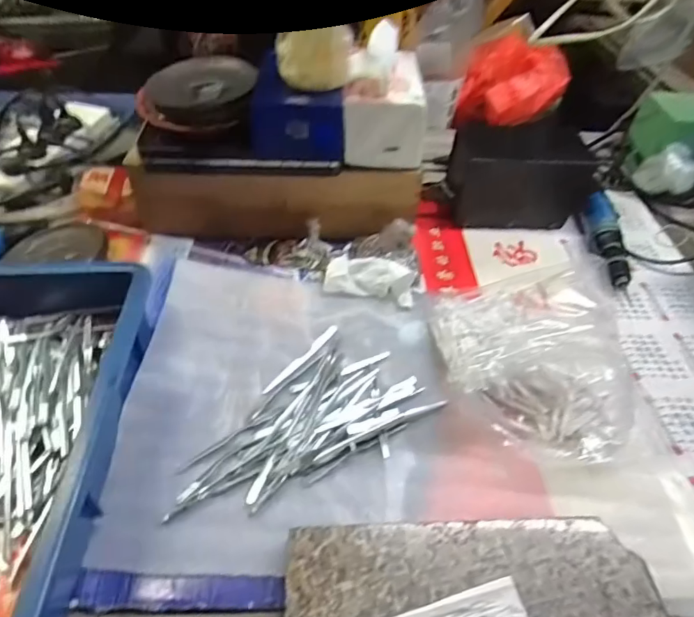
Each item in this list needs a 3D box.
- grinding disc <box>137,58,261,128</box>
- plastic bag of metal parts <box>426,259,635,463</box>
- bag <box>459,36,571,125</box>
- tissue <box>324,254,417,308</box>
[{"bbox_3d":[-0.162,-0.239,0.527,0.118,0.022,0.103,-1,58,0],"label":"grinding disc"},{"bbox_3d":[0.164,0.031,0.455,0.147,0.083,0.217,0,46,-4],"label":"plastic bag of metal parts"},{"bbox_3d":[0.280,-0.401,0.851,0.141,0.109,0.139,-17,49,-19],"label":"bag"},{"bbox_3d":[0.026,-0.036,0.541,0.099,0.042,0.054,6,46,2],"label":"tissue"}]

